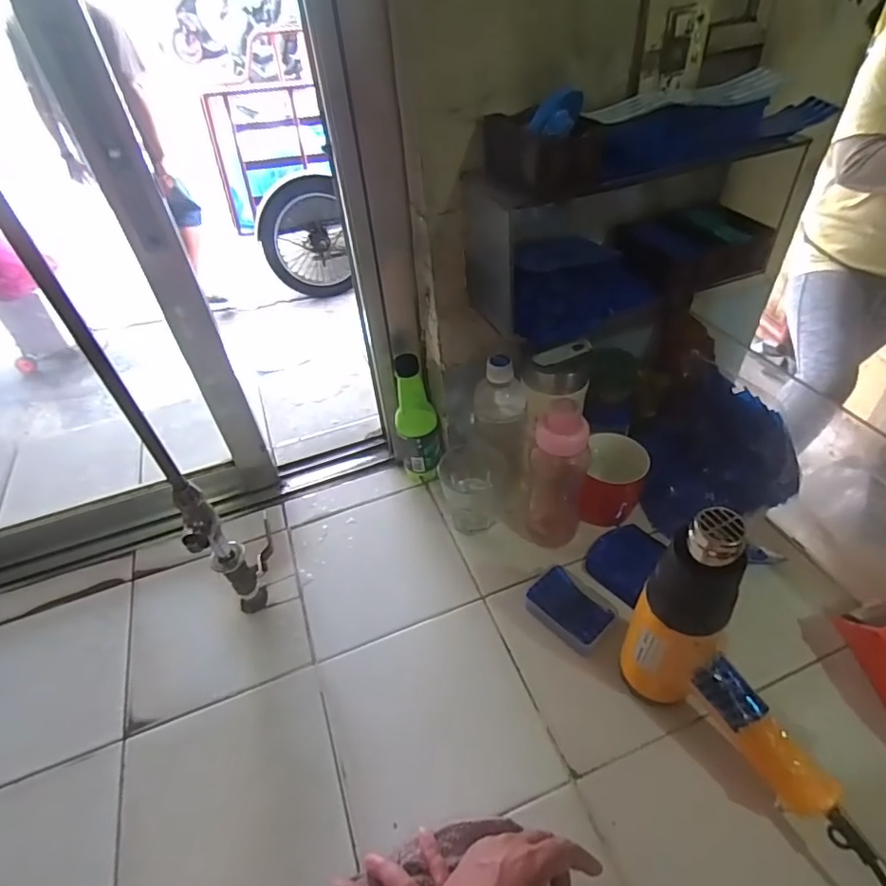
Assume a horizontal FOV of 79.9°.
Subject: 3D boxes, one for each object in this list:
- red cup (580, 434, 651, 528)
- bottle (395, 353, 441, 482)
[{"bbox_3d":[0.214,0.048,0.663,0.069,0.093,0.070,-3,44,3],"label":"red cup"},{"bbox_3d":[-0.034,-0.023,0.711,0.061,0.190,0.046,-2,44,4],"label":"bottle"}]

